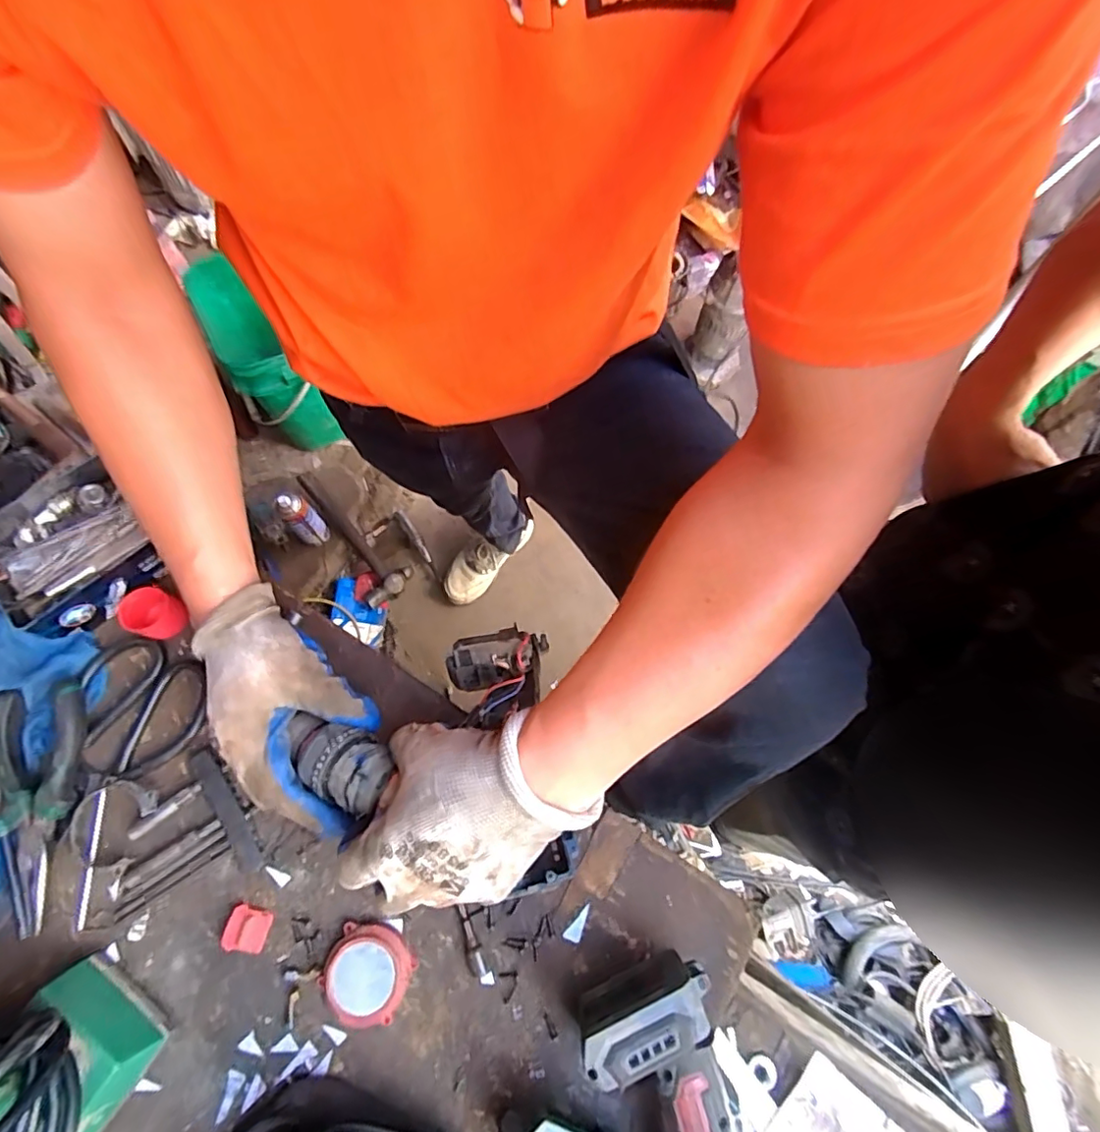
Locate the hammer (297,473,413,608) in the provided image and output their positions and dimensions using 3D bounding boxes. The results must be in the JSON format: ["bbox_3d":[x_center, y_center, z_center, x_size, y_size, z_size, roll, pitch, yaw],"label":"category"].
[{"bbox_3d":[-0.506,-0.077,1.410,0.134,0.040,0.375,-38,100,-13],"label":"hammer"}]

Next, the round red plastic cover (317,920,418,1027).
[{"bbox_3d":[-0.121,0.269,0.366,0.055,0.018,0.055,0,68,0],"label":"round red plastic cover"}]

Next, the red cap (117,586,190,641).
[{"bbox_3d":[-0.317,0.037,0.440,0.040,0.030,0.036,18,69,8],"label":"red cap"}]

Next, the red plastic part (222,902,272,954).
[{"bbox_3d":[-0.205,0.246,0.376,0.027,0.009,0.025,11,69,5],"label":"red plastic part"}]

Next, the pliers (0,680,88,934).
[{"bbox_3d":[-0.359,0.161,0.388,0.059,0.019,0.155,-17,69,-6],"label":"pliers"}]

